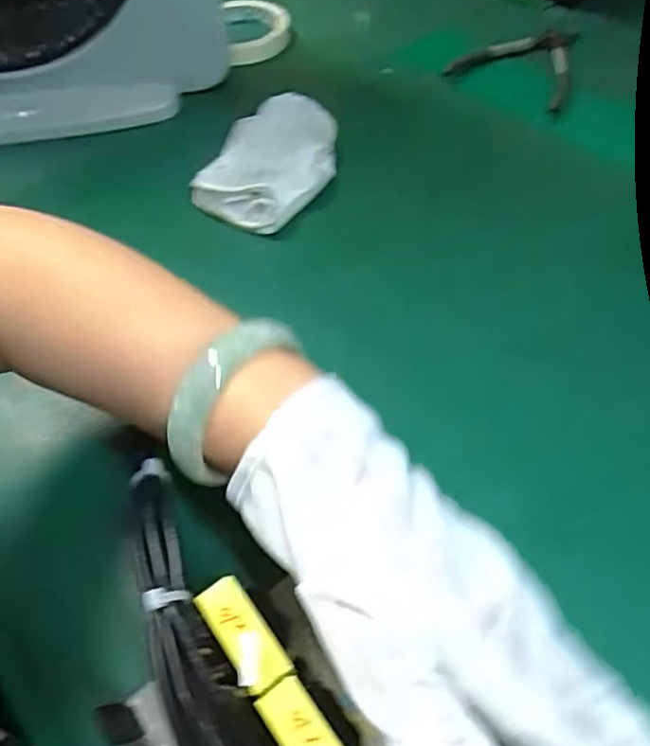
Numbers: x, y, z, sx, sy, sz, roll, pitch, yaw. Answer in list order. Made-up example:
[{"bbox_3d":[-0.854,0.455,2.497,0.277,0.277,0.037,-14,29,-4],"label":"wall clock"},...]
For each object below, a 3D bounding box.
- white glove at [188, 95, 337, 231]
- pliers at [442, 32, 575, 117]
[{"bbox_3d":[-0.043,-0.165,0.467,0.093,0.037,0.122,11,57,11],"label":"white glove"},{"bbox_3d":[0.173,-0.288,0.551,0.106,0.007,0.143,16,58,13],"label":"pliers"}]

